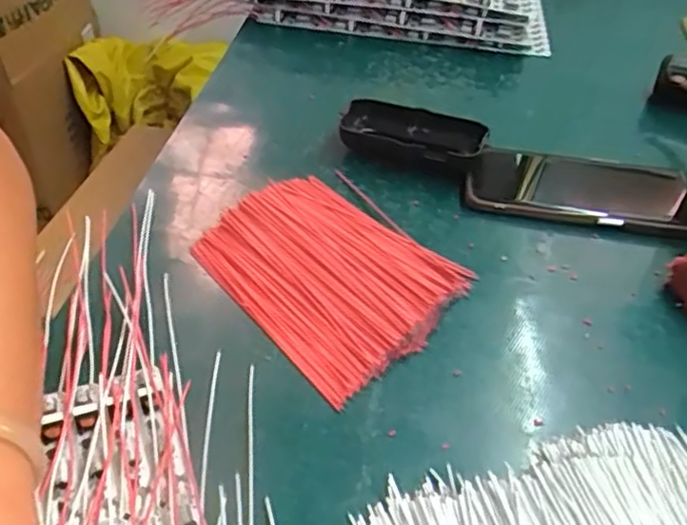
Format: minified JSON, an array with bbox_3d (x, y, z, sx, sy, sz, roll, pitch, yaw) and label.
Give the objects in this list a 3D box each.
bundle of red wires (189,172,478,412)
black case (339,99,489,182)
[{"bbox_3d":[-0.006,0.000,0.396,0.122,0.017,0.149,-29,53,-31],"label":"bundle of red wires"},{"bbox_3d":[0.051,-0.095,0.498,0.107,0.030,0.052,17,44,12],"label":"black case"}]

